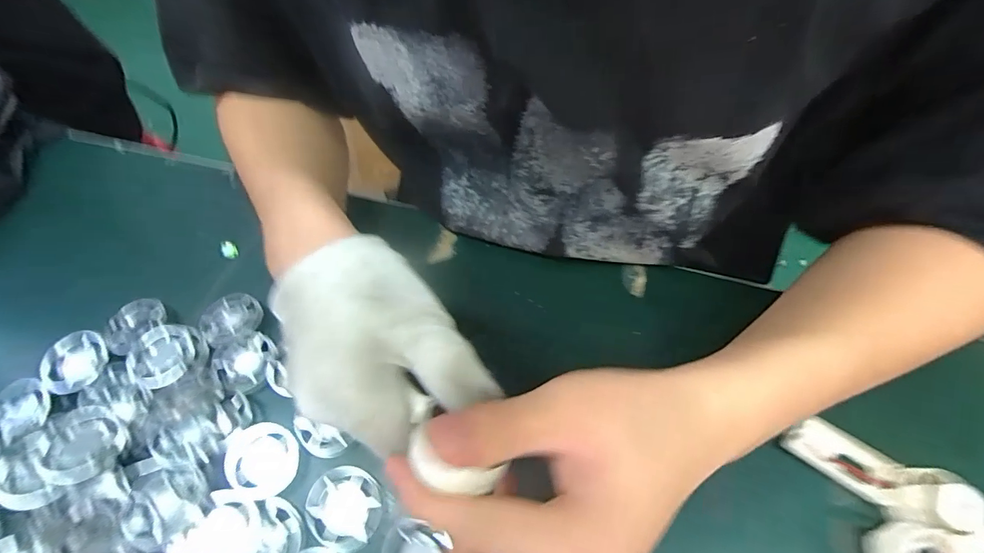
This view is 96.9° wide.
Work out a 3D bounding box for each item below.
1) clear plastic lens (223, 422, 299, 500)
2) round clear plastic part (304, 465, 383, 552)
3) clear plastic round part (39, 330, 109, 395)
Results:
[{"bbox_3d":[-0.135,0.107,0.256,0.038,0.006,0.043,-21,62,-9],"label":"clear plastic lens"},{"bbox_3d":[-0.084,0.130,0.245,0.044,0.005,0.040,-1,61,2],"label":"round clear plastic part"},{"bbox_3d":[-0.280,0.056,0.295,0.038,0.011,0.043,-3,60,1],"label":"clear plastic round part"}]

